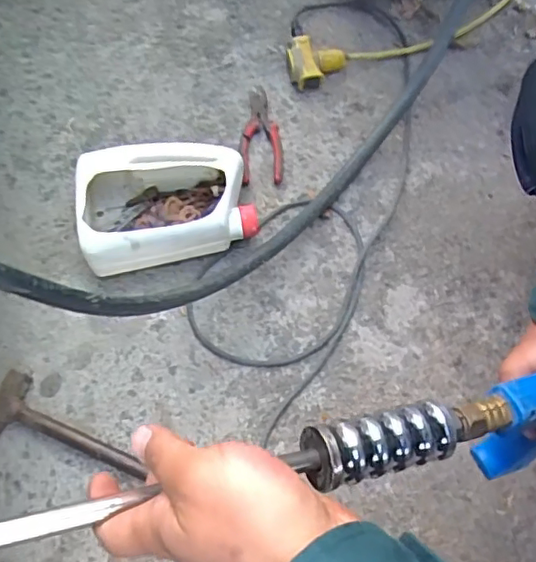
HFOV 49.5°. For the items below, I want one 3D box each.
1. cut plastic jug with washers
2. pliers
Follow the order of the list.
[{"bbox_3d":[-0.141,-0.114,0.799,0.225,0.090,0.170,-12,67,-3],"label":"cut plastic jug with washers"},{"bbox_3d":[-0.011,-0.224,0.875,0.060,0.021,0.178,-2,67,2],"label":"pliers"}]

